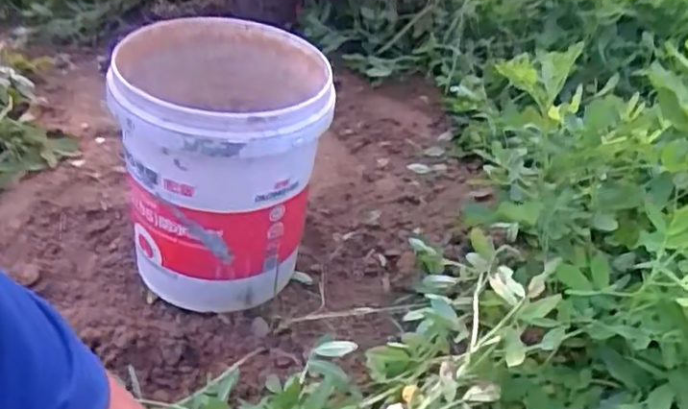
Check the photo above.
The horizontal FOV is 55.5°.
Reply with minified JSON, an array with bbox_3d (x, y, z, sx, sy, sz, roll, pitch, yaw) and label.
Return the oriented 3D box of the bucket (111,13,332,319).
[{"bbox_3d":[-0.195,-0.078,1.099,0.324,0.382,0.357,0,40,-8],"label":"bucket"}]

